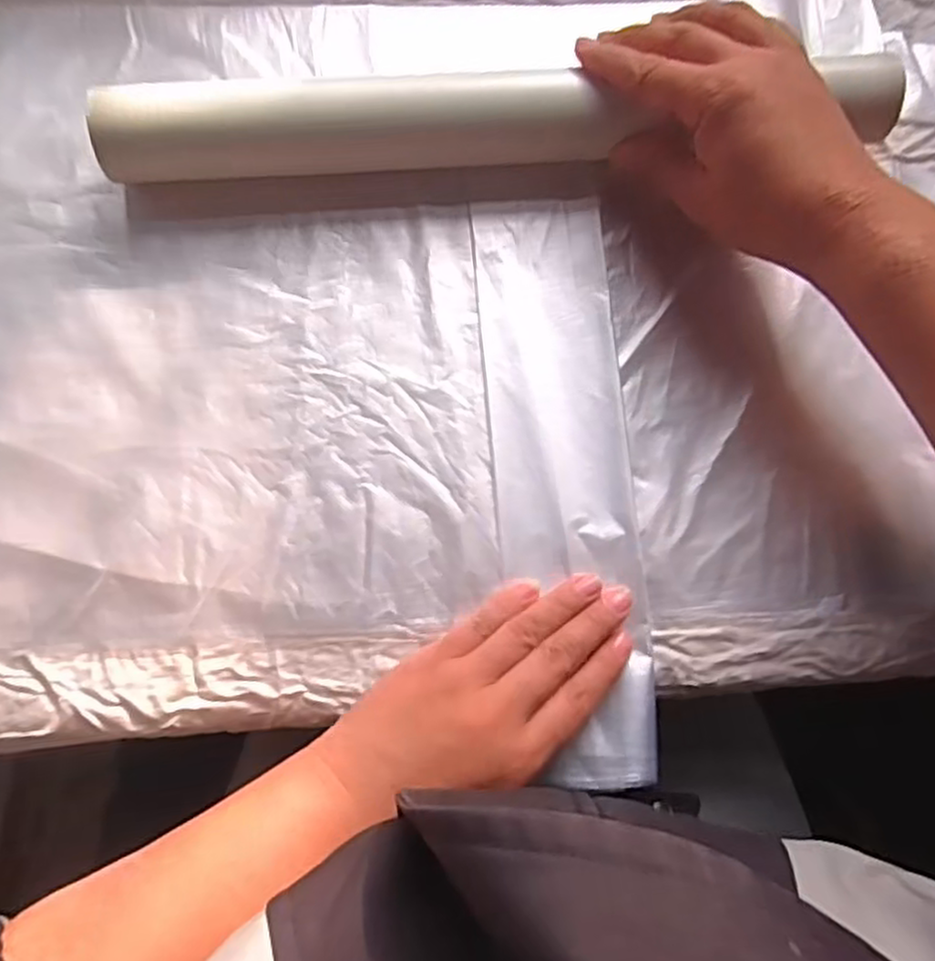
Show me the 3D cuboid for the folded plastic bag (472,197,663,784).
[{"bbox_3d":[0.045,-0.004,0.330,0.065,0.007,0.265,-7,80,-4],"label":"folded plastic bag"}]

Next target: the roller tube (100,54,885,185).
[{"bbox_3d":[0.018,-0.167,0.332,0.354,0.037,0.039,-5,81,-3],"label":"roller tube"}]

